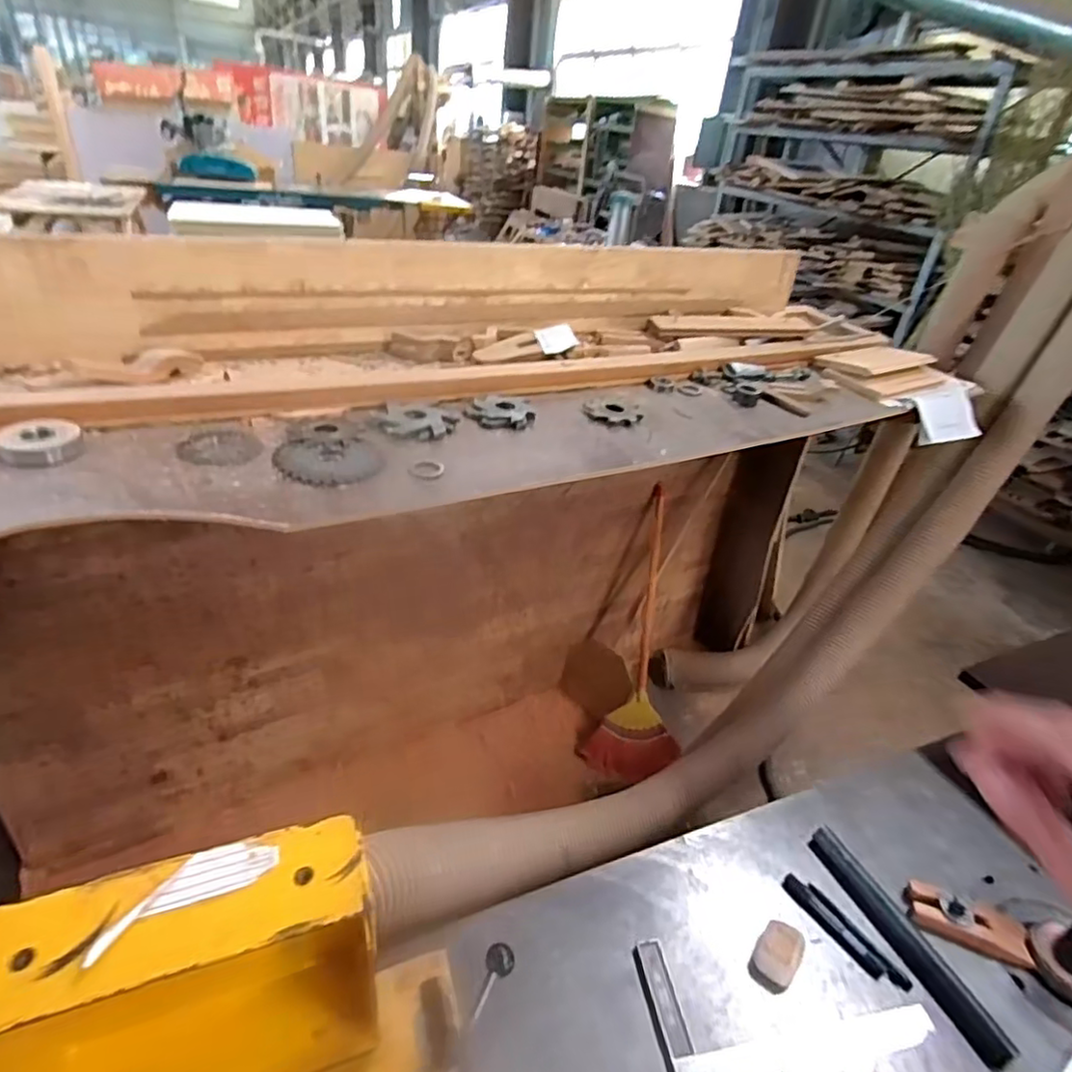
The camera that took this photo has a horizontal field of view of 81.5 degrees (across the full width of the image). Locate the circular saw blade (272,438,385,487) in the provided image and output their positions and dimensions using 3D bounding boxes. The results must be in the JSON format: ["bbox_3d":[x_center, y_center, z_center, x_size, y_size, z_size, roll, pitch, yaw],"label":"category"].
[{"bbox_3d":[-0.281,-0.103,0.849,0.139,0.005,0.112,0,39,-14],"label":"circular saw blade"}]

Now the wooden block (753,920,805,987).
[{"bbox_3d":[0.283,0.483,0.724,0.044,0.030,0.065,28,41,30],"label":"wooden block"}]

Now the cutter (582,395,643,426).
[{"bbox_3d":[0.138,-0.227,1.118,0.105,0.009,0.101,10,35,7],"label":"cutter"}]

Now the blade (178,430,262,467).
[{"bbox_3d":[-0.429,-0.121,0.845,0.101,0.004,0.102,3,34,-2],"label":"blade"}]

